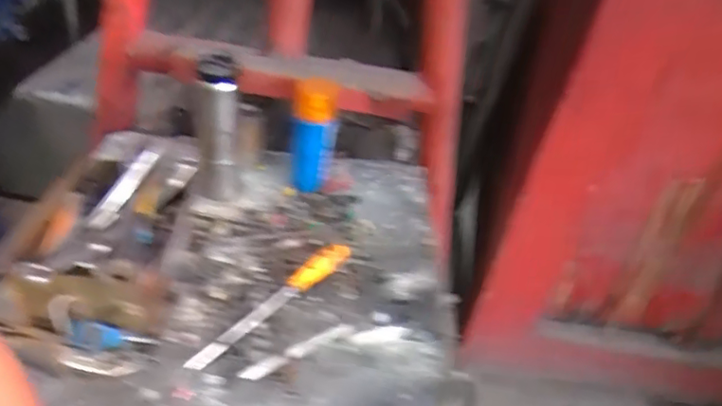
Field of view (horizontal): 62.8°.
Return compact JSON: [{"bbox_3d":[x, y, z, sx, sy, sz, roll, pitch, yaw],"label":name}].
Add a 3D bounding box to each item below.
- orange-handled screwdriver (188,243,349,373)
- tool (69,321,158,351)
[{"bbox_3d":[-0.122,0.134,0.836,0.031,0.041,0.300,29,44,28],"label":"orange-handled screwdriver"},{"bbox_3d":[-0.314,0.172,0.748,0.104,0.026,0.032,14,33,-23],"label":"tool"}]

